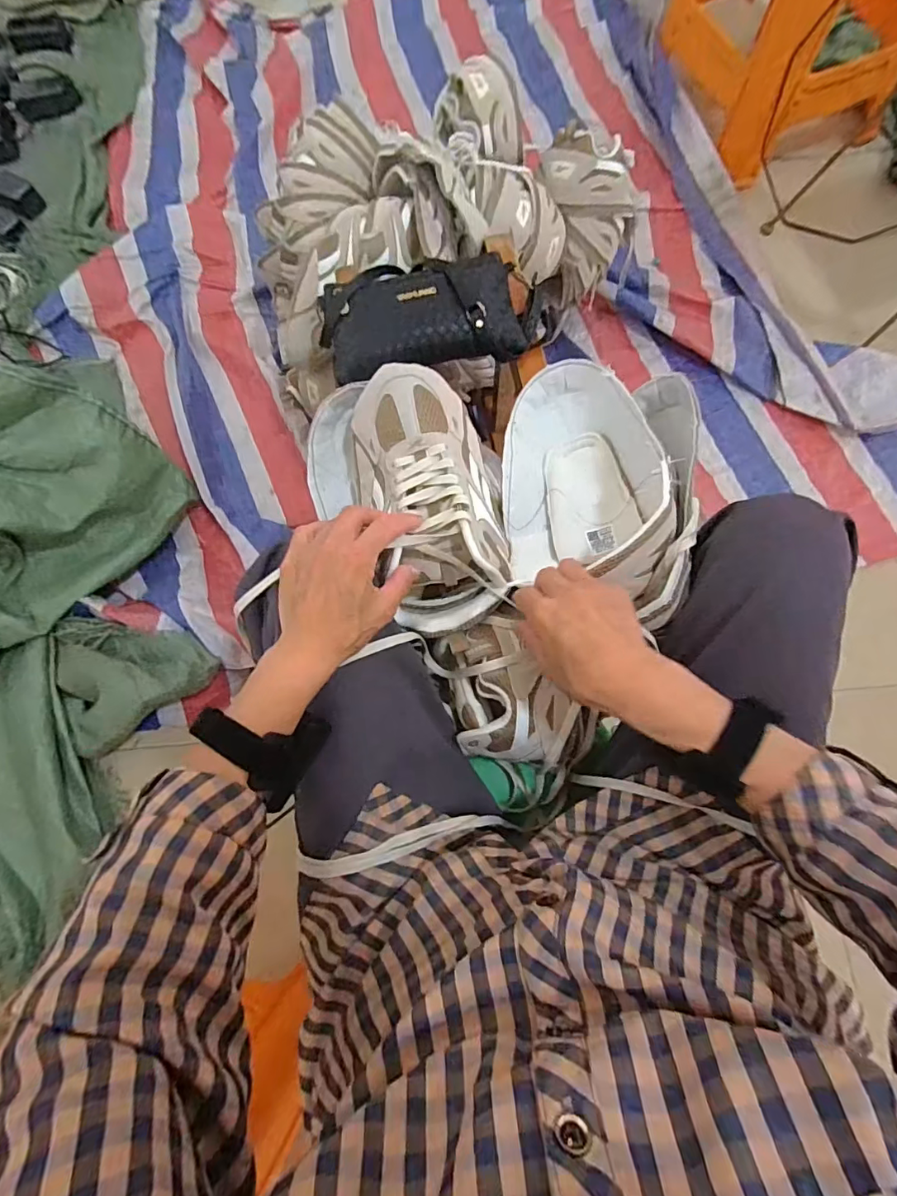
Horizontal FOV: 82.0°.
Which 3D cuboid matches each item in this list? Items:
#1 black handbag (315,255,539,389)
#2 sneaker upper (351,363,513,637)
[{"bbox_3d":[-0.018,-0.322,0.574,0.238,0.043,0.131,-9,75,0],"label":"black handbag"},{"bbox_3d":[-0.014,-0.089,0.459,0.120,0.075,0.229,-16,93,-4],"label":"sneaker upper"}]

